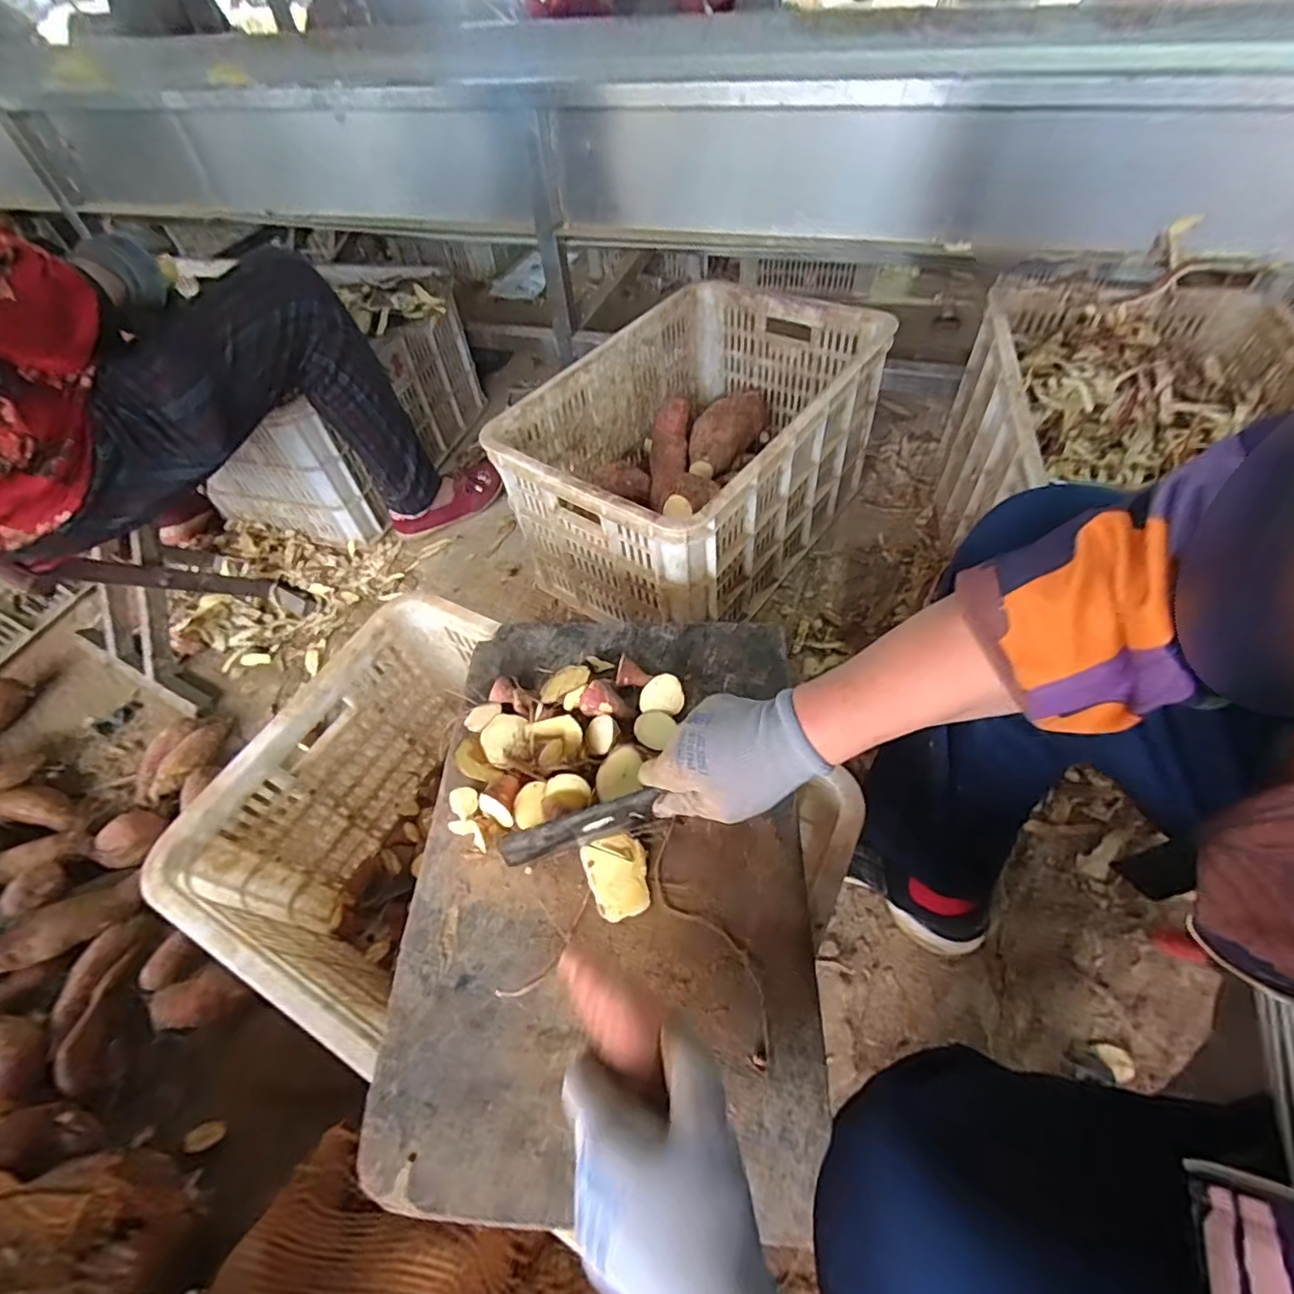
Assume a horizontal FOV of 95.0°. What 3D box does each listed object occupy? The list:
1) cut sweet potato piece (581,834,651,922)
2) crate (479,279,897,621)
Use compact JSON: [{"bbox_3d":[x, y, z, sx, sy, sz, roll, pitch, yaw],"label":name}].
[{"bbox_3d":[-0.022,0.175,0.453,0.046,0.012,0.057,-14,54,-7],"label":"cut sweet potato piece"},{"bbox_3d":[0.076,-0.297,0.911,0.372,0.271,0.536,34,62,25],"label":"crate"}]

